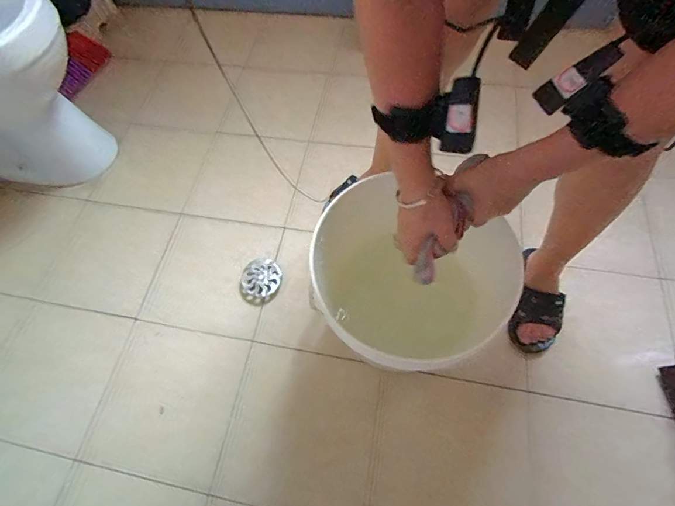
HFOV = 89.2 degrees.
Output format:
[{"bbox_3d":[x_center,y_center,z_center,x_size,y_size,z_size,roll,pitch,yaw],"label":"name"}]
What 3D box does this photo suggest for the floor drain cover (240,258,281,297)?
[{"bbox_3d":[-0.185,0.060,0.828,0.093,0.024,0.098,-35,68,-13],"label":"floor drain cover"}]

